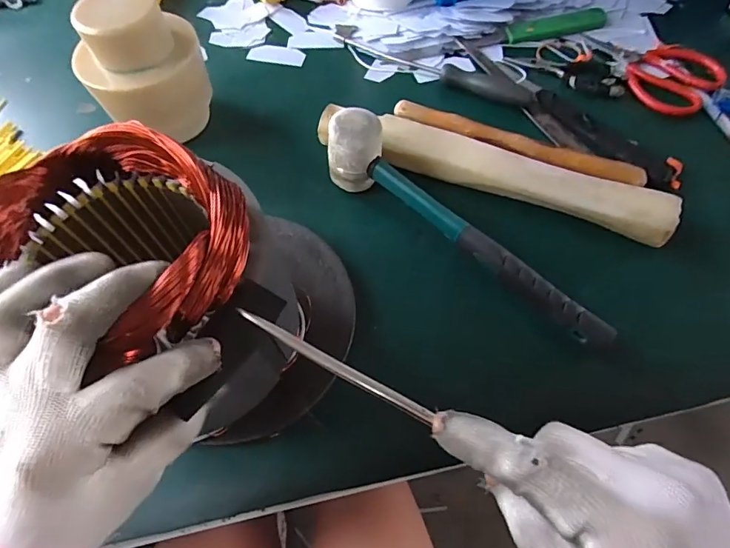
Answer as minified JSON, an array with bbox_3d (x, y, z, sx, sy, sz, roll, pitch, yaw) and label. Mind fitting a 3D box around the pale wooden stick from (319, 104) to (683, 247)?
[{"bbox_3d":[0.110,-0.104,0.417,0.333,0.027,0.041,20,64,12],"label":"pale wooden stick"}]

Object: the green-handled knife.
[{"bbox_3d":[0.191,-0.291,0.533,0.193,0.021,0.034,-6,62,-2],"label":"green-handled knife"}]

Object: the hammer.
[{"bbox_3d":[0.080,-0.039,0.375,0.287,0.076,0.042,36,68,19],"label":"hammer"}]

